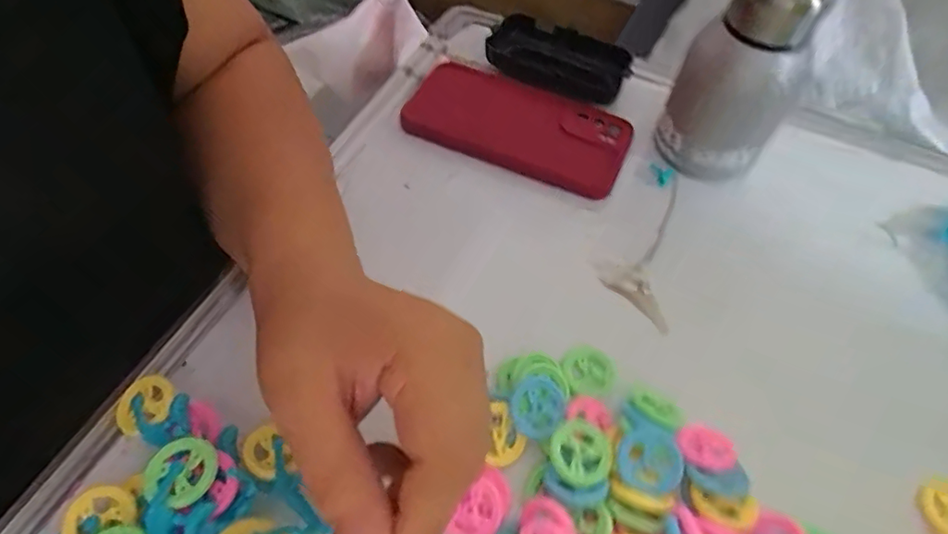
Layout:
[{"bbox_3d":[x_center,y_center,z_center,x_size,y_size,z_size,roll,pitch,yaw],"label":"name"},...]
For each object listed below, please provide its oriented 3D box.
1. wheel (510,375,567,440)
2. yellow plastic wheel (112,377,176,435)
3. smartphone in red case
[{"bbox_3d":[0.032,0.071,0.283,0.026,0.013,0.029,24,58,12],"label":"wheel"},{"bbox_3d":[-0.164,0.068,0.278,0.030,0.009,0.027,-32,63,-23],"label":"yellow plastic wheel"},{"bbox_3d":[0.030,-0.104,0.405,0.162,0.018,0.077,24,58,13],"label":"smartphone in red case"}]

